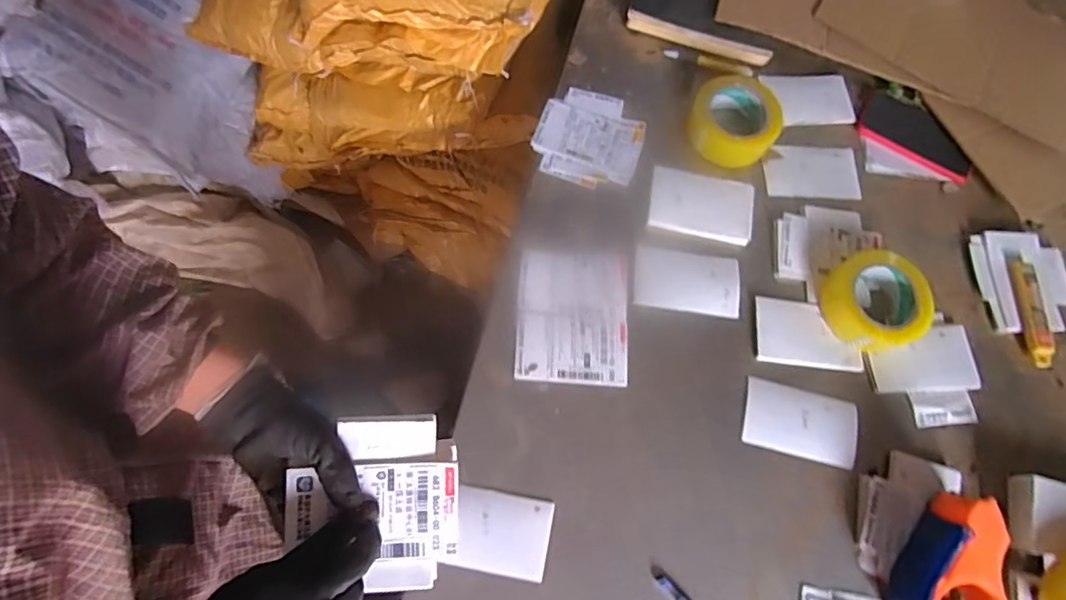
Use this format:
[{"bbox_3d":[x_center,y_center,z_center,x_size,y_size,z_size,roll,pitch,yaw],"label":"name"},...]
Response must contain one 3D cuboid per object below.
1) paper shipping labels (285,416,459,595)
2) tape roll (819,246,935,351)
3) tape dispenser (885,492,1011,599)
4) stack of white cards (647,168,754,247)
[{"bbox_3d":[-0.122,0.160,0.435,0.125,0.016,0.131,0,84,-9],"label":"paper shipping labels"},{"bbox_3d":[0.409,0.002,0.666,0.111,0.045,0.110,1,71,-2],"label":"tape roll"},{"bbox_3d":[0.434,0.281,0.560,0.092,0.072,0.152,32,73,9],"label":"tape dispenser"},{"bbox_3d":[0.214,-0.120,0.712,0.129,0.010,0.087,10,71,1],"label":"stack of white cards"}]

